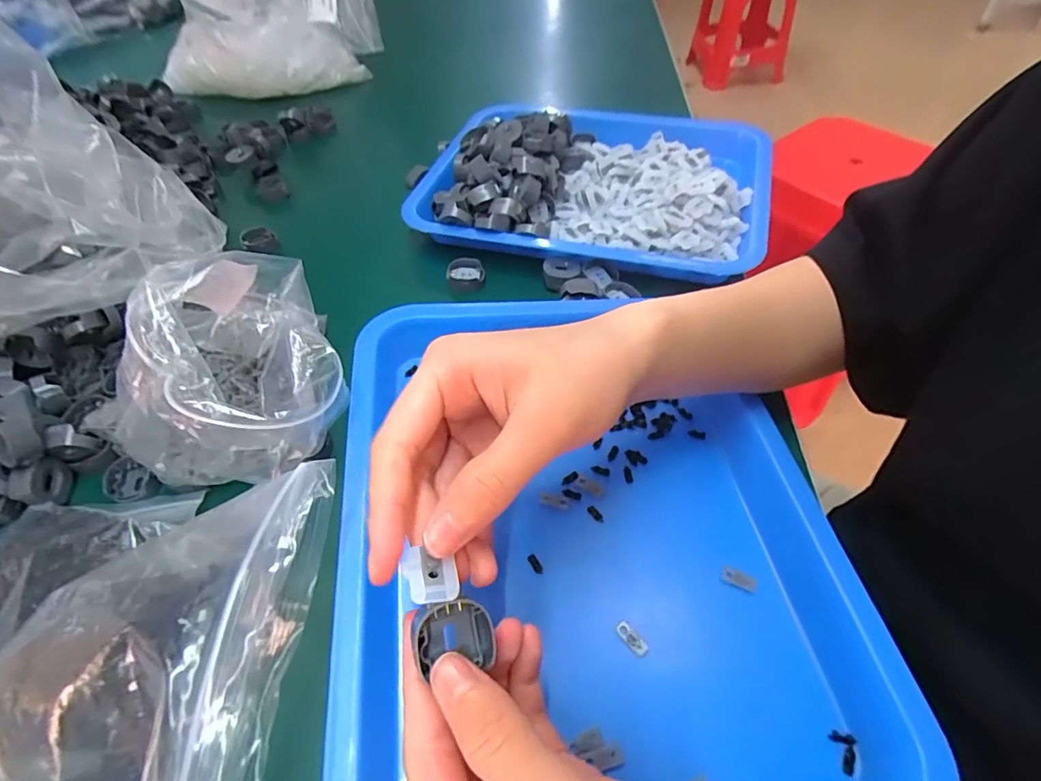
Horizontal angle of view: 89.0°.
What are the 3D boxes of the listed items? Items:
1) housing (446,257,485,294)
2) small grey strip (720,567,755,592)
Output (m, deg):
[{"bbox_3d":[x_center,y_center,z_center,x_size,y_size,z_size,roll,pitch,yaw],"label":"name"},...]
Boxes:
[{"bbox_3d":[-0.042,-0.089,0.410,0.028,0.013,0.027,-7,51,-2],"label":"housing"},{"bbox_3d":[0.105,0.091,0.255,0.015,0.004,0.009,17,56,17],"label":"small grey strip"}]

